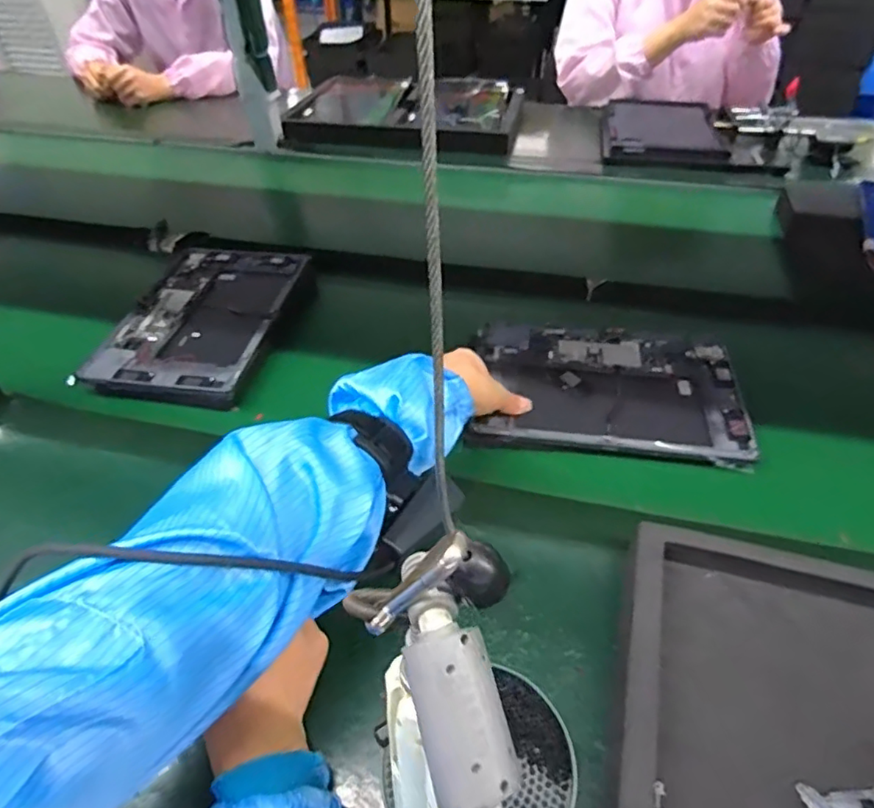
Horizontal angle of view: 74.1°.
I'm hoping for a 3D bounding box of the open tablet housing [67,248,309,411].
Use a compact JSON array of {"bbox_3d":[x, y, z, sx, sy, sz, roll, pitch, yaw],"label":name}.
[{"bbox_3d":[-0.263,-0.101,0.665,0.168,0.022,0.267,5,45,8],"label":"open tablet housing"}]

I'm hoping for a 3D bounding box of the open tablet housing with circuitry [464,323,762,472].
[{"bbox_3d":[0.166,-0.015,0.574,0.251,0.018,0.166,4,44,7],"label":"open tablet housing with circuitry"}]

